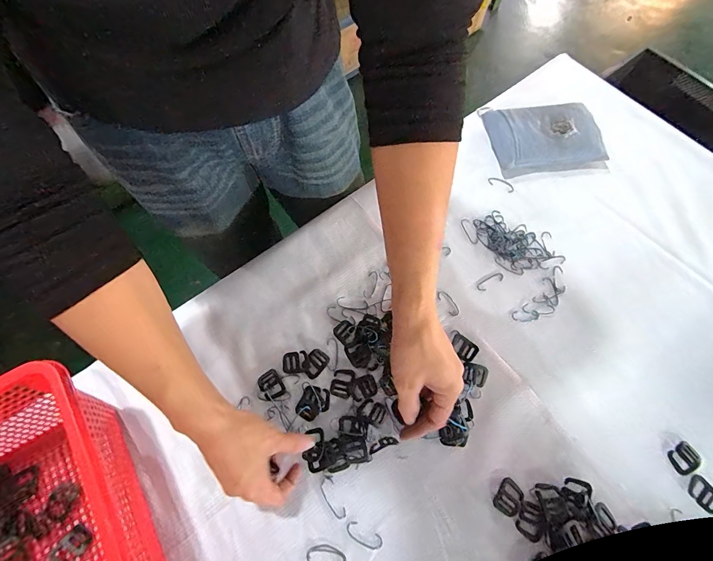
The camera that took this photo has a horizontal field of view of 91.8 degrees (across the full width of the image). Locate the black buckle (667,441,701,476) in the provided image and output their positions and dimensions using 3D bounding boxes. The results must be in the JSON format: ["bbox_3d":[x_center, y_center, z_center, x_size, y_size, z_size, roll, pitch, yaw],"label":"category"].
[{"bbox_3d":[0.362,0.197,0.379,0.033,0.007,0.026,-28,69,-12],"label":"black buckle"}]

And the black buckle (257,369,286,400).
[{"bbox_3d":[-0.101,0.124,0.409,0.025,0.004,0.033,-29,69,-13],"label":"black buckle"}]

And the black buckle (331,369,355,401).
[{"bbox_3d":[-0.016,0.123,0.411,0.026,0.004,0.033,9,66,4],"label":"black buckle"}]

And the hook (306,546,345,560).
[{"bbox_3d":[-0.031,0.277,0.347,0.039,0.004,0.017,2,66,1],"label":"hook"}]

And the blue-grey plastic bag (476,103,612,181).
[{"bbox_3d":[0.295,-0.221,0.543,0.173,0.026,0.117,-7,76,-1],"label":"blue-grey plastic bag"}]

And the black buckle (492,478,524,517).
[{"bbox_3d":[0.162,0.231,0.366,0.025,0.004,0.033,34,70,14],"label":"black buckle"}]

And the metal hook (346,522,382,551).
[{"bbox_3d":[0.007,0.262,0.353,0.039,0.004,0.016,23,68,10],"label":"metal hook"}]

